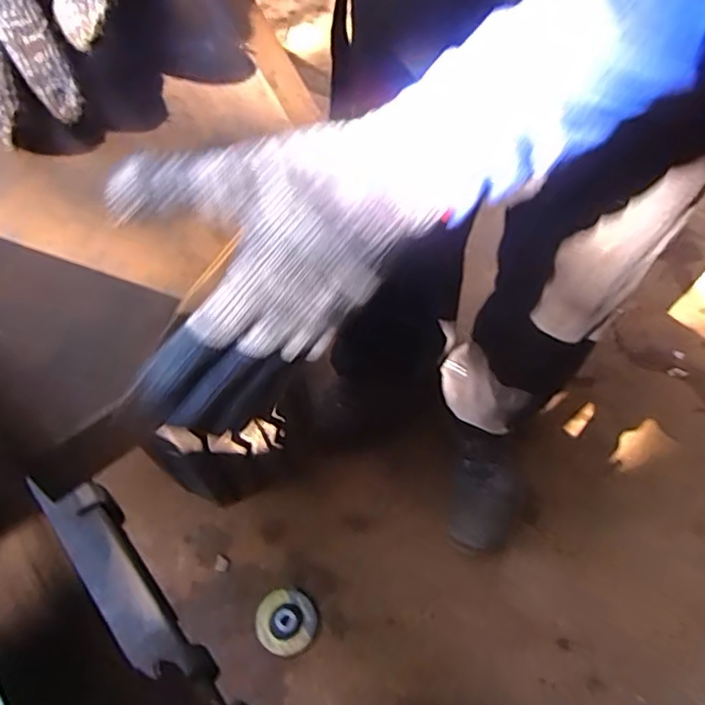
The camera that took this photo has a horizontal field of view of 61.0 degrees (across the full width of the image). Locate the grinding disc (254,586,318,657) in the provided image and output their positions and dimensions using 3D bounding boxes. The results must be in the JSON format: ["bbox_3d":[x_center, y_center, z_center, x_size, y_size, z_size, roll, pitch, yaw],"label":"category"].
[{"bbox_3d":[-0.097,0.392,0.873,0.087,0.014,0.086,-2,58,3],"label":"grinding disc"}]

